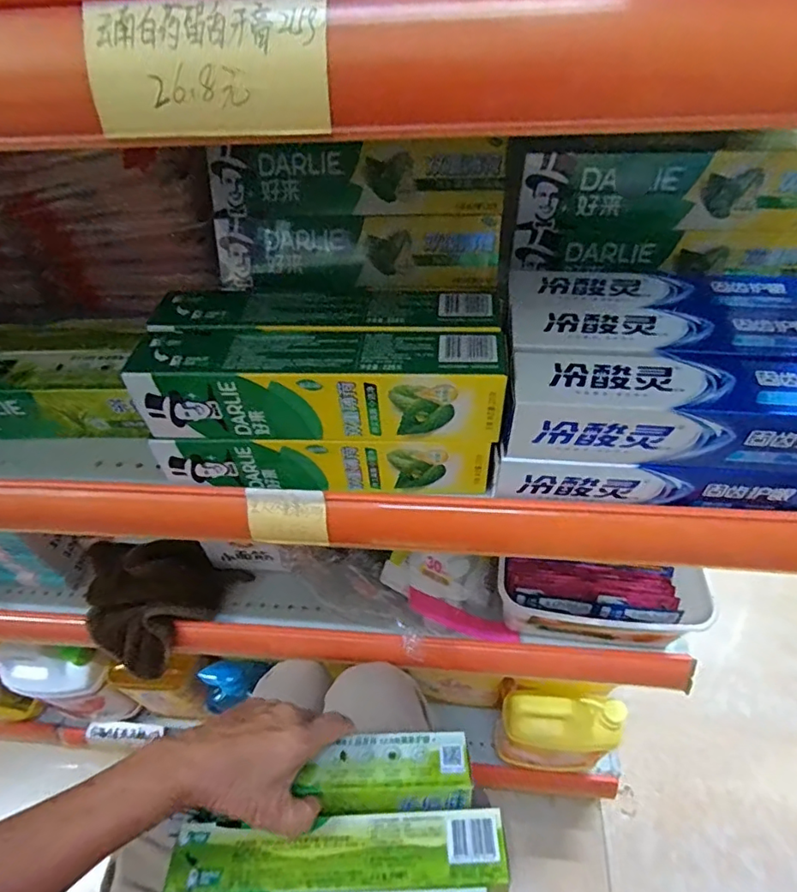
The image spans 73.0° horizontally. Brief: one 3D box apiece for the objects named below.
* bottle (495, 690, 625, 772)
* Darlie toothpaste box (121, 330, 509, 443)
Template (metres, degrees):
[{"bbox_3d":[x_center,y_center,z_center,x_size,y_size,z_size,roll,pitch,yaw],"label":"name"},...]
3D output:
[{"bbox_3d":[0.223,0.421,0.780,0.154,0.201,0.068,1,51,5],"label":"bottle"},{"bbox_3d":[-0.052,-0.037,0.360,0.235,0.067,0.056,0,51,4],"label":"Darlie toothpaste box"}]

